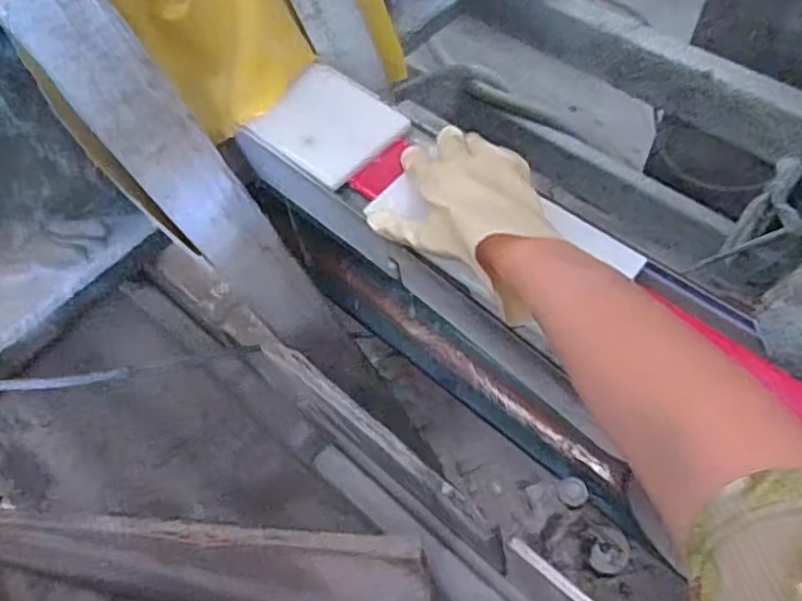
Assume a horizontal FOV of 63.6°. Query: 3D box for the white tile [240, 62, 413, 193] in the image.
[{"bbox_3d":[-0.065,-0.157,0.580,0.108,0.011,0.095,40,83,9],"label":"white tile"}]

